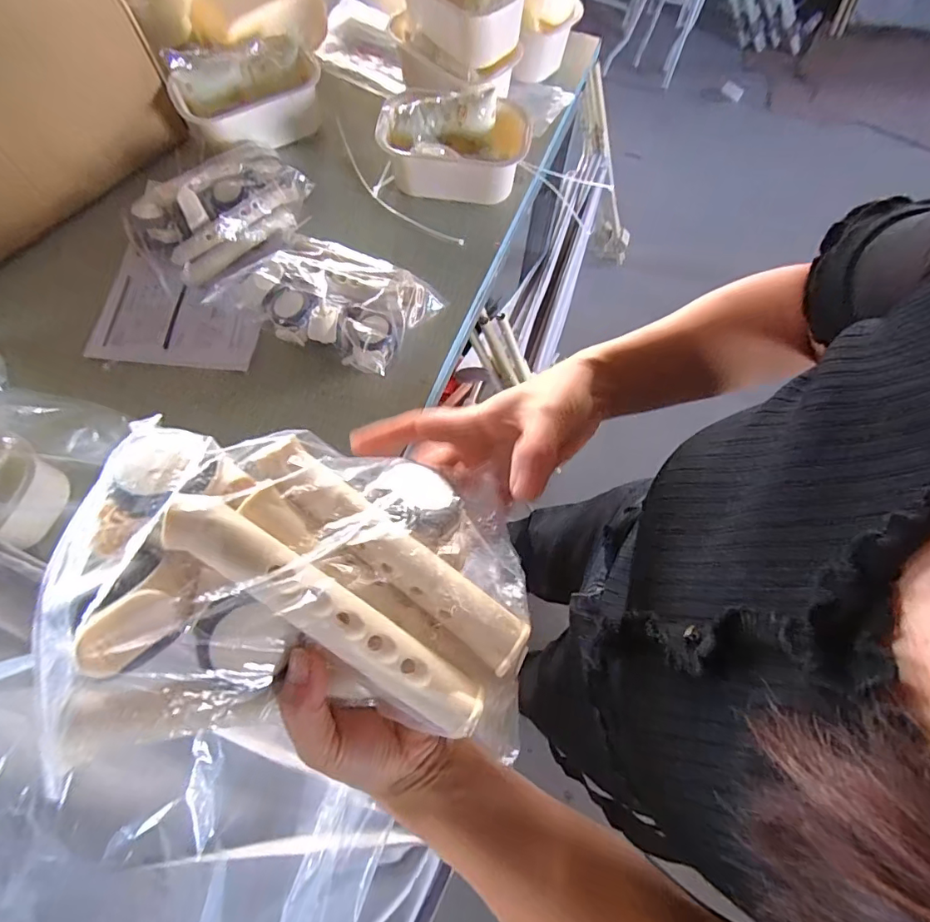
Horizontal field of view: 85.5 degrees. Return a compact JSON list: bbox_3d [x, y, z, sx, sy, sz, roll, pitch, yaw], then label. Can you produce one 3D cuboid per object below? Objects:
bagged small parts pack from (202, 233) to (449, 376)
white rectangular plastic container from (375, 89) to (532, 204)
[{"bbox_3d":[-0.163,-0.210,0.628,0.234,0.066,0.155,25,71,8],"label":"bagged small parts pack"},{"bbox_3d":[-0.015,-0.430,0.693,0.202,0.094,0.115,6,70,1],"label":"white rectangular plastic container"}]

